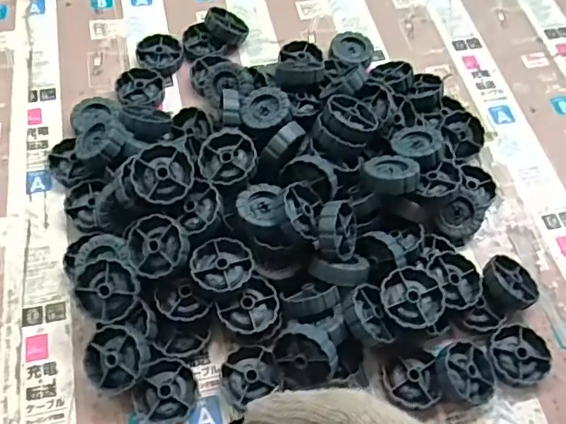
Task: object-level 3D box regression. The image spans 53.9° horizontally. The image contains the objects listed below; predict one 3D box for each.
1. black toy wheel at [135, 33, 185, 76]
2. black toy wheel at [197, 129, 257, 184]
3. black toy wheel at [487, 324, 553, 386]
[{"bbox_3d":[-0.106,-0.135,0.479,0.040,0.012,0.041,1,60,-3],"label":"black toy wheel"},{"bbox_3d":[-0.038,-0.037,0.381,0.036,0.016,0.042,-26,65,-17],"label":"black toy wheel"},{"bbox_3d":[0.154,0.094,0.364,0.041,0.012,0.036,-10,62,-9],"label":"black toy wheel"}]

